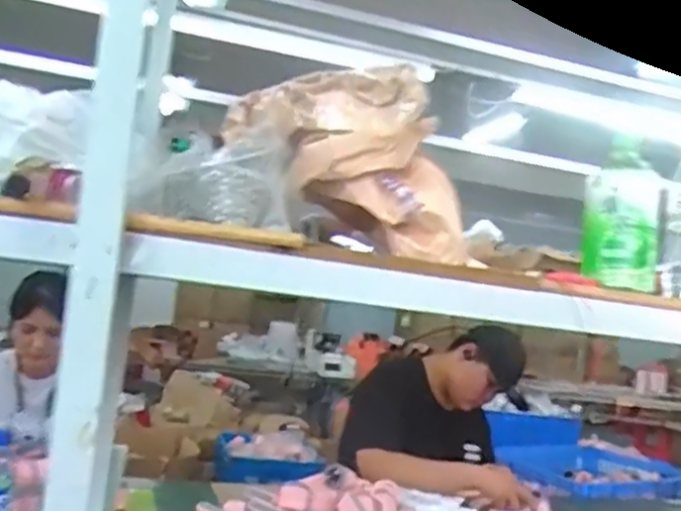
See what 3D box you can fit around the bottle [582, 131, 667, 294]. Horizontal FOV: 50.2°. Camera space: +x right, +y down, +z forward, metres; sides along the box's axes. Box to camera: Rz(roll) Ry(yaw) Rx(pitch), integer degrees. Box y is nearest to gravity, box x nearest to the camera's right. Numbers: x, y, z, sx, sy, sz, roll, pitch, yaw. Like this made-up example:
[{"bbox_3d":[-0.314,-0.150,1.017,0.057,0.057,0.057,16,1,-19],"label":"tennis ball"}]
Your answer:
[{"bbox_3d":[0.378,-0.062,0.961,0.090,0.203,0.098,6,-3,25],"label":"bottle"}]

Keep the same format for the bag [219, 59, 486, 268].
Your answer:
[{"bbox_3d":[0.016,-0.129,0.971,0.304,0.237,0.139,6,-3,17],"label":"bag"}]

